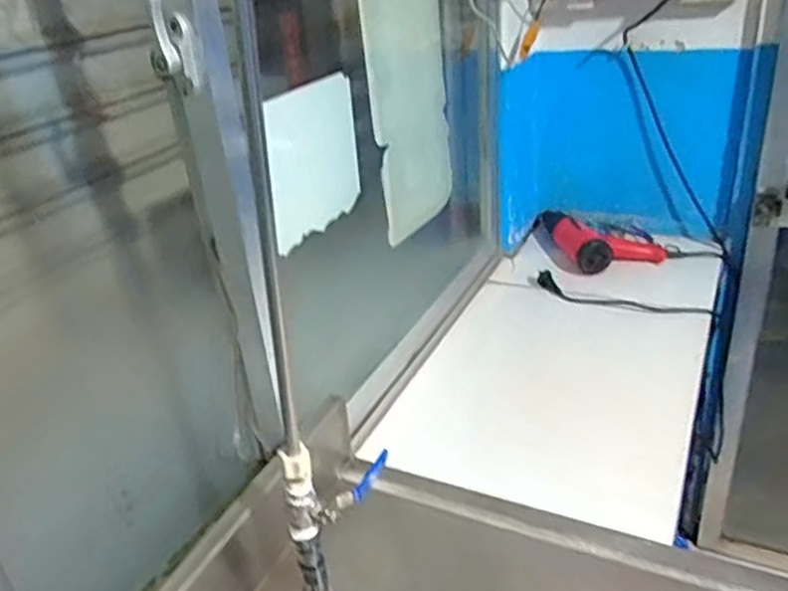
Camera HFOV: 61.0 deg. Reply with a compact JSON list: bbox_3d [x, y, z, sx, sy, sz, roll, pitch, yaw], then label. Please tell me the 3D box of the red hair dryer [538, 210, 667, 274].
[{"bbox_3d":[0.425,-0.135,1.427,0.183,0.068,0.279,-12,29,-11],"label":"red hair dryer"}]

